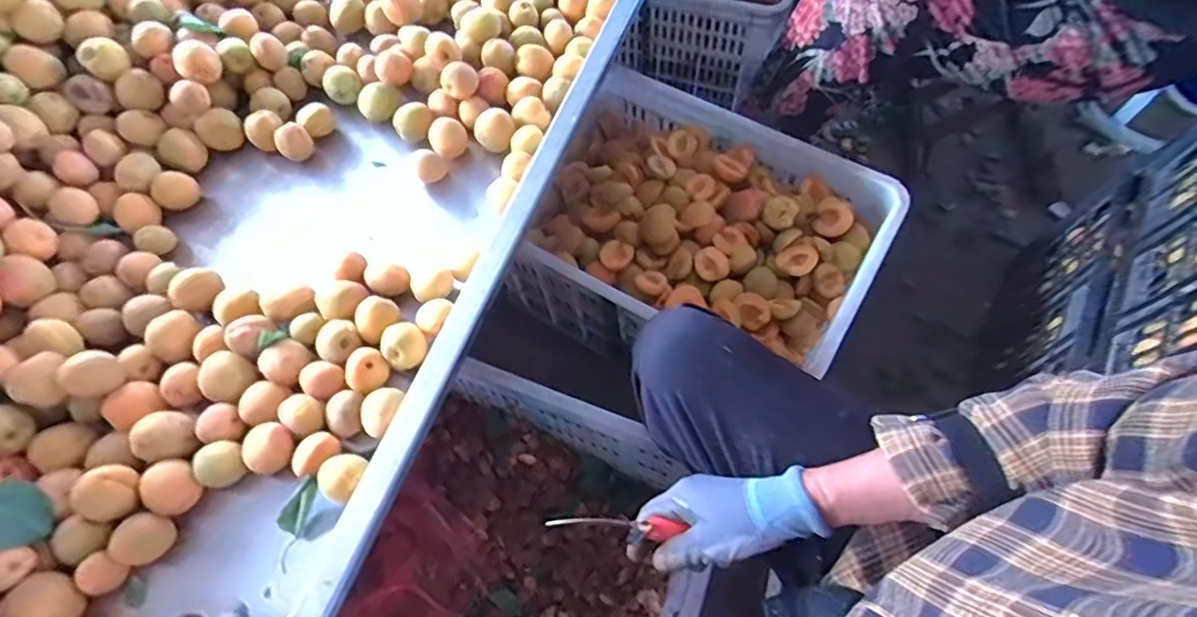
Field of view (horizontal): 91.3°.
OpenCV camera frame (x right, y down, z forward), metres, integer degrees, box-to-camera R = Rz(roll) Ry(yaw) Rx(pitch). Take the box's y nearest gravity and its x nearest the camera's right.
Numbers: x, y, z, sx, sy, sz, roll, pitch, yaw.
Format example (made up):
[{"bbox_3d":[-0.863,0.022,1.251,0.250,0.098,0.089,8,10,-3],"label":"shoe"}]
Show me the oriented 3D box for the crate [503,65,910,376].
[{"bbox_3d":[0.142,-0.090,0.914,0.475,0.247,0.357,27,67,14],"label":"crate"}]

